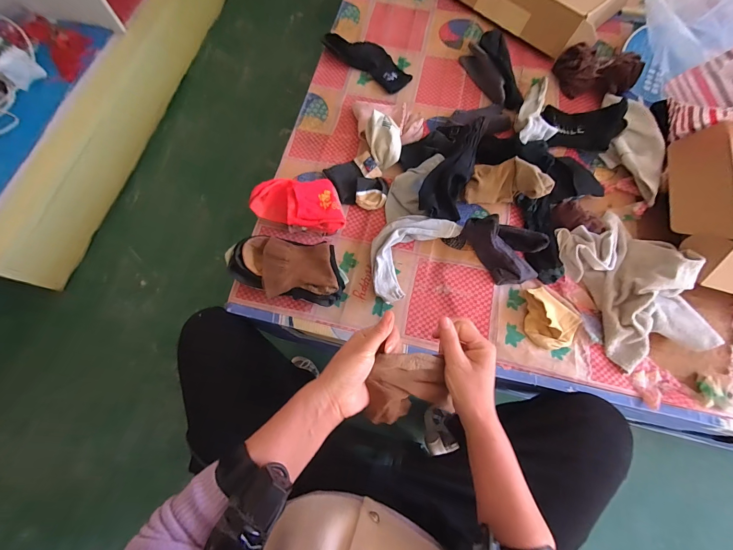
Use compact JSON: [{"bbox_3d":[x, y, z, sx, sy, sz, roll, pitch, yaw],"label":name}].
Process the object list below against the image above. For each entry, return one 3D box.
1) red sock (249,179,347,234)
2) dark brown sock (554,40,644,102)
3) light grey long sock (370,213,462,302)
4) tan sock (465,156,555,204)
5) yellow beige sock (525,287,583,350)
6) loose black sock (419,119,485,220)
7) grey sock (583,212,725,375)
[{"bbox_3d":[-0.126,-0.137,0.607,0.181,0.058,0.103,11,72,4],"label":"red sock"},{"bbox_3d":[0.513,-0.456,0.695,0.157,0.069,0.100,7,72,3],"label":"dark brown sock"},{"bbox_3d":[0.071,-0.047,0.583,0.110,0.041,0.199,40,77,12],"label":"light grey long sock"},{"bbox_3d":[0.270,-0.179,0.599,0.139,0.082,0.077,11,72,4],"label":"tan sock"},{"bbox_3d":[0.329,0.073,0.536,0.091,0.035,0.108,10,72,4],"label":"yellow beige sock"},{"bbox_3d":[0.170,-0.214,0.622,0.083,0.068,0.244,18,73,6],"label":"loose black sock"},{"bbox_3d":[0.476,0.011,0.538,0.166,0.068,0.265,-13,72,-3],"label":"grey sock"}]

